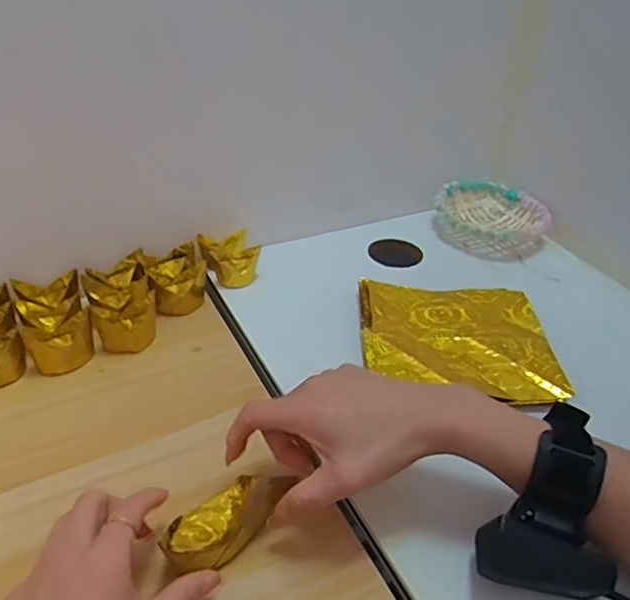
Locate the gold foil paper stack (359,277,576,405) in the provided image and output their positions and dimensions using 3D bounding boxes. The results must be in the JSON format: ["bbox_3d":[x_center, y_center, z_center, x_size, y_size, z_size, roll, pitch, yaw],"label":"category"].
[{"bbox_3d":[0.121,0.031,0.512,0.156,0.015,0.143,2,36,-1],"label":"gold foil paper stack"}]

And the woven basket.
[{"bbox_3d":[0.201,-0.094,0.686,0.114,0.042,0.124,-27,46,-34],"label":"woven basket"}]

